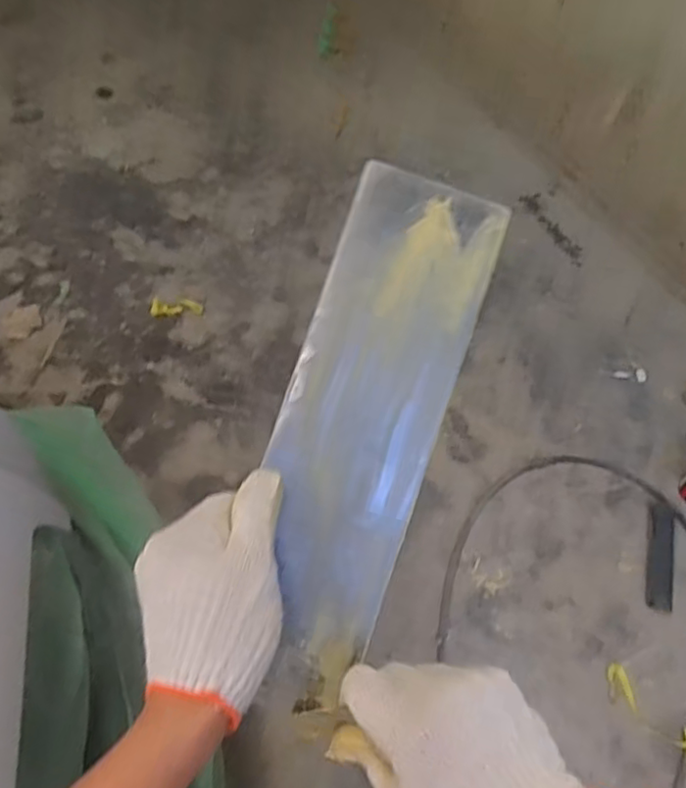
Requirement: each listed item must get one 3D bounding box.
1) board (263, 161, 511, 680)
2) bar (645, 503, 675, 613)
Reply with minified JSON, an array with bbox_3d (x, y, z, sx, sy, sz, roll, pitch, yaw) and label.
[{"bbox_3d":[0.015,0.009,0.389,0.096,0.005,0.299,19,85,-5],"label":"board"},{"bbox_3d":[0.789,0.398,1.543,0.065,0.017,0.271,16,60,9],"label":"bar"}]

